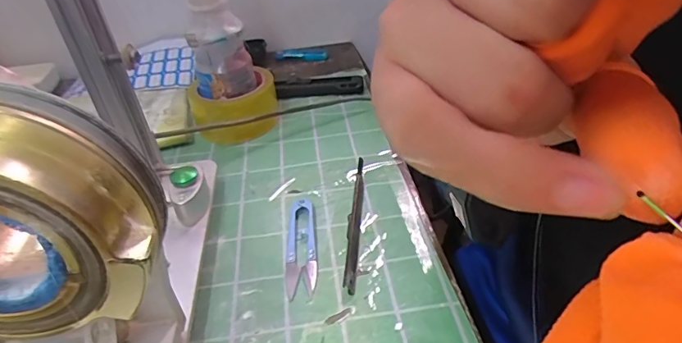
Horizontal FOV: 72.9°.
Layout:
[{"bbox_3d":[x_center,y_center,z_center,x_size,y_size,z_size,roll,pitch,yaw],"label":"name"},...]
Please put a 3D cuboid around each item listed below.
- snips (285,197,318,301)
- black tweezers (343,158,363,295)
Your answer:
[{"bbox_3d":[-0.032,0.059,0.376,0.024,0.008,0.099,-7,37,1],"label":"snips"},{"bbox_3d":[0.012,0.037,0.396,0.010,0.013,0.158,-2,37,8],"label":"black tweezers"}]

